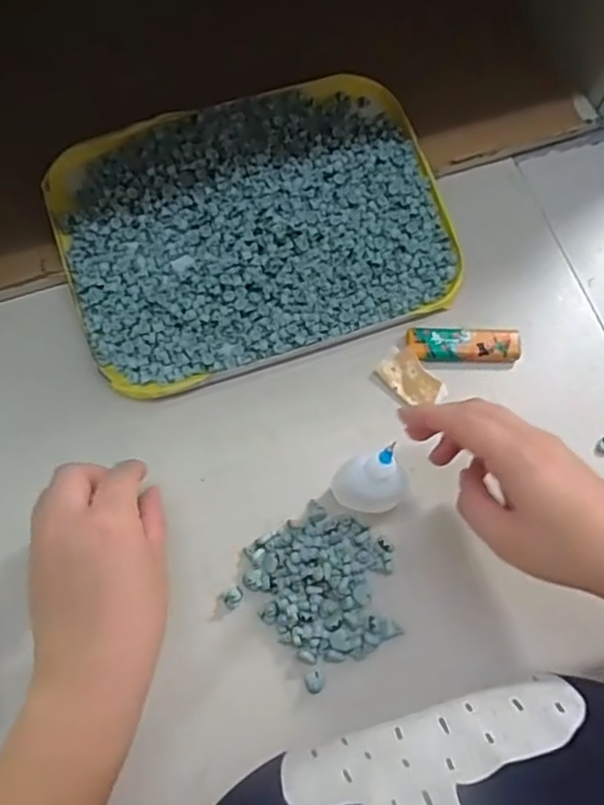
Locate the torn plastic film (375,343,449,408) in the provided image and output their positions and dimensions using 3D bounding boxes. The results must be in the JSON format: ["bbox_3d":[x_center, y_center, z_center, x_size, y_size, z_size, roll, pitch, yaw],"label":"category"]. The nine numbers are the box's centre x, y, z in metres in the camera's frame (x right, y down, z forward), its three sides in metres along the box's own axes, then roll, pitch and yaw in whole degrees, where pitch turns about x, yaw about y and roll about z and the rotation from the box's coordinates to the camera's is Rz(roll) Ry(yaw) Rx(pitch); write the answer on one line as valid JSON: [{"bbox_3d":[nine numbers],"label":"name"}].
[{"bbox_3d":[0.076,-0.017,0.443,0.030,0.006,0.048,-37,76,-14],"label":"torn plastic film"}]

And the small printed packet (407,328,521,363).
[{"bbox_3d":[0.114,-0.041,0.454,0.079,0.007,0.022,2,71,-2],"label":"small printed packet"}]

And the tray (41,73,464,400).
[{"bbox_3d":[-0.032,-0.130,0.466,0.276,0.033,0.208,-17,72,-8],"label":"tray"}]

